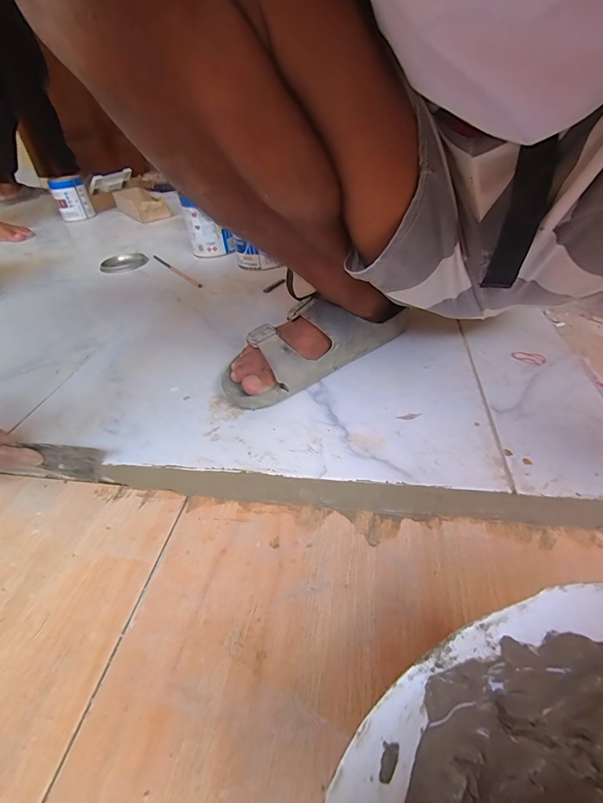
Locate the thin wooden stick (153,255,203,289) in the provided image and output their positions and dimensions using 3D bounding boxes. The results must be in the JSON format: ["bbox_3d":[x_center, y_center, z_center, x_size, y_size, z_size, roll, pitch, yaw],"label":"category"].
[{"bbox_3d":[-0.268,-0.280,0.794,0.013,0.005,0.265,-26,40,-27],"label":"thin wooden stick"}]

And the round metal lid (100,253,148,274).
[{"bbox_3d":[-0.416,-0.323,0.869,0.112,0.012,0.096,26,46,37],"label":"round metal lid"}]

